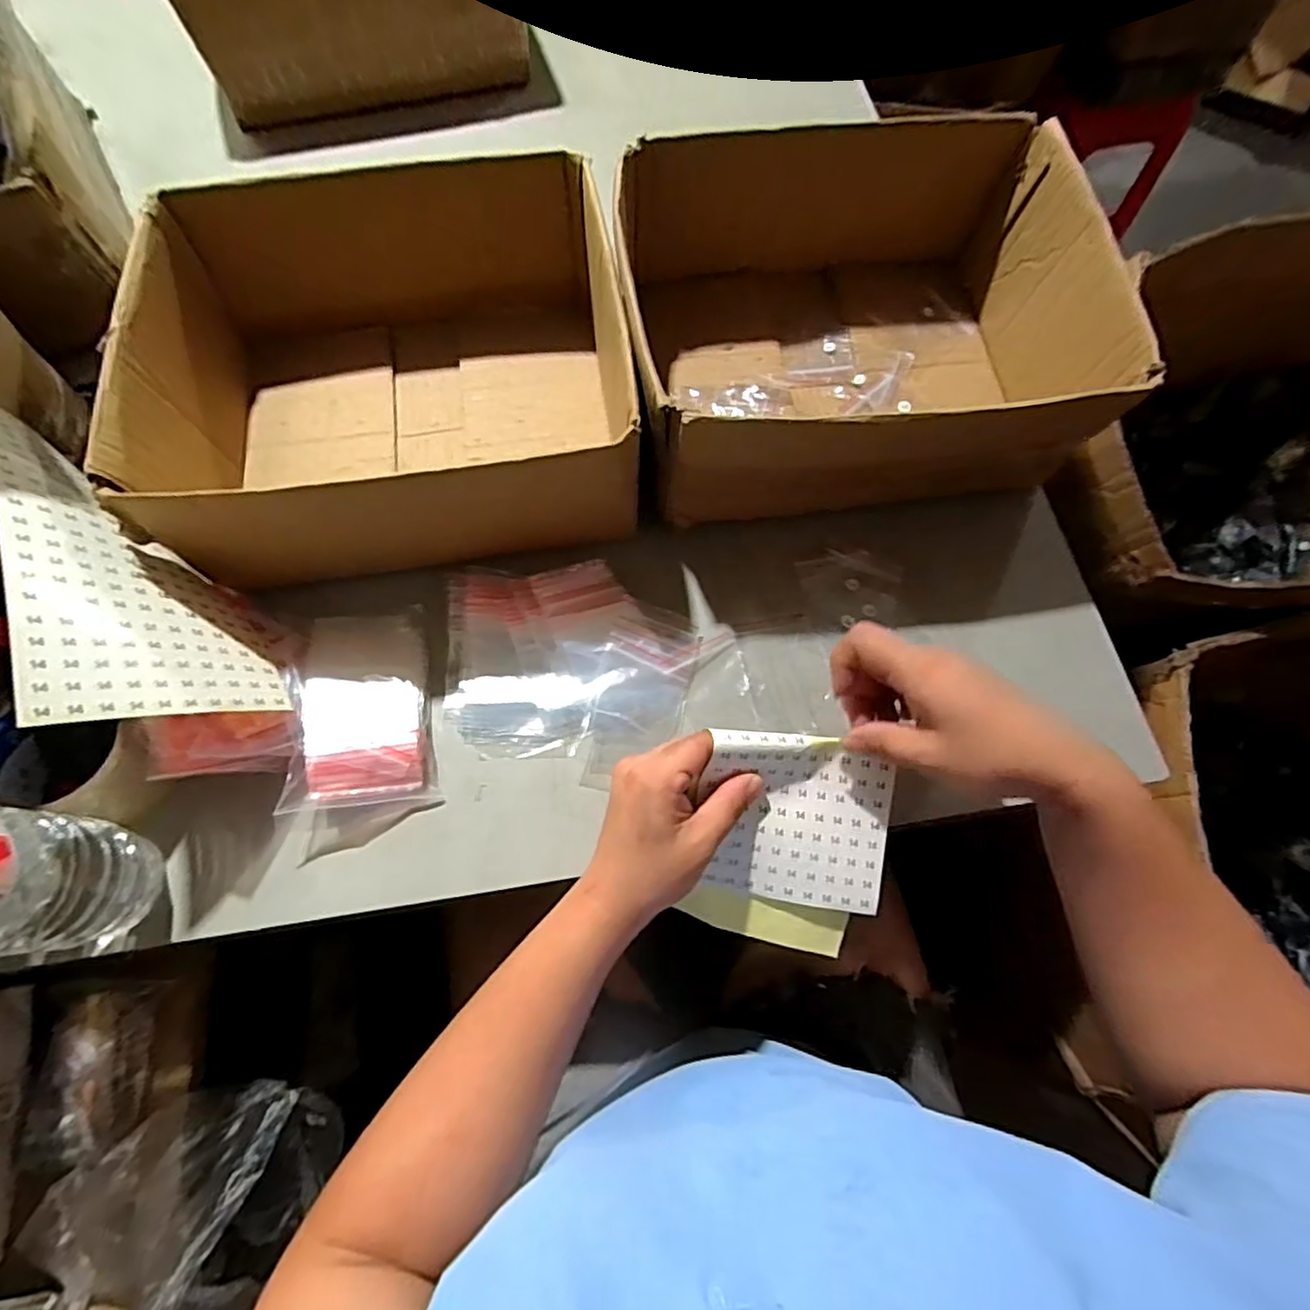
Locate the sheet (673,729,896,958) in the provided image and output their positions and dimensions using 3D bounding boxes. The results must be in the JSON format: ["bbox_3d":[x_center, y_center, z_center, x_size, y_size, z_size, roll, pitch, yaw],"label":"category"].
[{"bbox_3d":[0.083,0.116,0.388,0.116,0.019,0.131,10,96,-5],"label":"sheet"}]

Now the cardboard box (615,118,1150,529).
[{"bbox_3d":[0.147,-0.251,0.487,0.339,0.118,0.276,-8,70,-5],"label":"cardboard box"}]

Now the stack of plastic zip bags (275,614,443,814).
[{"bbox_3d":[-0.196,0.033,0.427,0.079,0.033,0.133,-8,70,-5],"label":"stack of plastic zip bags"}]

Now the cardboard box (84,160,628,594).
[{"bbox_3d":[-0.177,-0.210,0.459,0.317,0.105,0.305,-5,70,-4],"label":"cardboard box"}]

